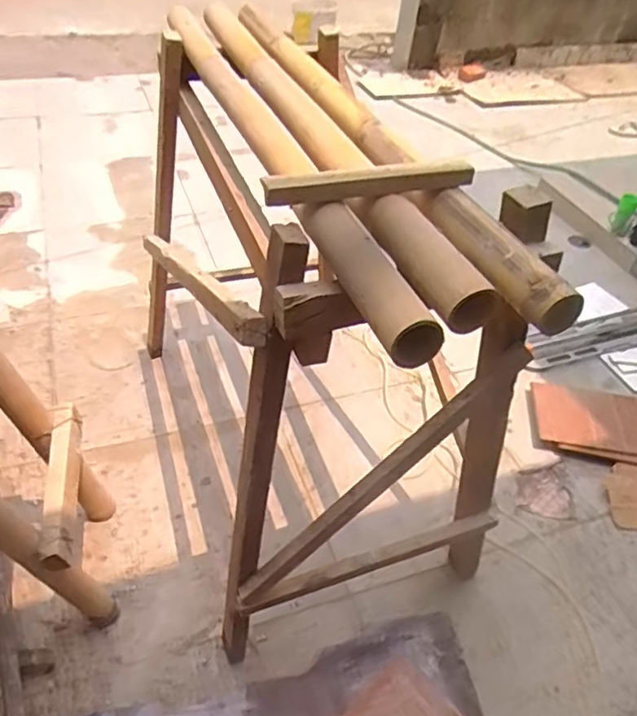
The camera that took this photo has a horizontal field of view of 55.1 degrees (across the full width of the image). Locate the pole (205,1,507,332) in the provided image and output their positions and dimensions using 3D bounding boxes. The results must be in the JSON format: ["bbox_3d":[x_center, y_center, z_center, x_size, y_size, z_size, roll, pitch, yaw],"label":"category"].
[{"bbox_3d":[-0.020,-0.410,1.068,0.085,0.087,1.067,-11,46,-17],"label":"pole"}]

